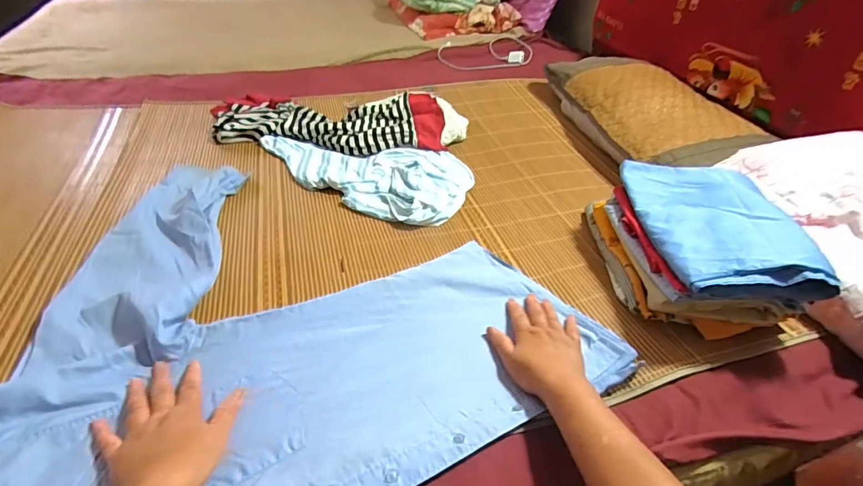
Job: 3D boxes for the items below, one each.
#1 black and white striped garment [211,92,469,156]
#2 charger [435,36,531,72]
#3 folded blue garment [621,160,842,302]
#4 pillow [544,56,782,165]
[{"bbox_3d":[-0.211,-0.291,0.994,0.586,0.061,0.224,5,40,-1],"label":"black and white striped garment"},{"bbox_3d":[0.190,-0.649,1.469,0.365,0.034,0.255,-12,43,-18],"label":"charger"},{"bbox_3d":[0.403,-0.031,0.621,0.191,0.055,0.274,4,40,0],"label":"folded blue garment"},{"bbox_3d":[0.527,-0.307,1.058,0.321,0.122,0.516,-5,41,-10],"label":"pillow"}]

